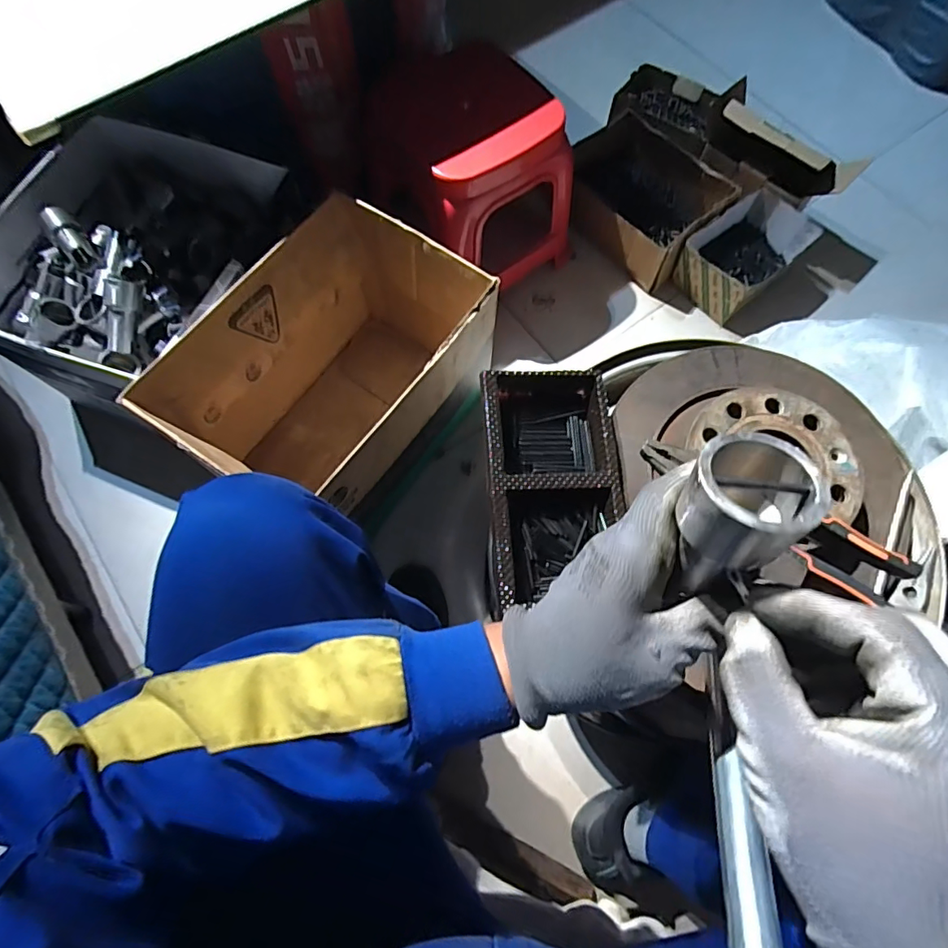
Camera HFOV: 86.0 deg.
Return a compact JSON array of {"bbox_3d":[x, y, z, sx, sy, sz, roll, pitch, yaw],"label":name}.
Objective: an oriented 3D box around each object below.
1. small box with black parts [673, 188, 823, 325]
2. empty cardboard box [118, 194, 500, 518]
[{"bbox_3d":[0.494,-0.409,0.948,0.209,0.091,0.161,-42,76,-13],"label":"small box with black parts"},{"bbox_3d":[-0.183,-0.119,0.735,0.268,0.302,0.382,35,74,11],"label":"empty cardboard box"}]

